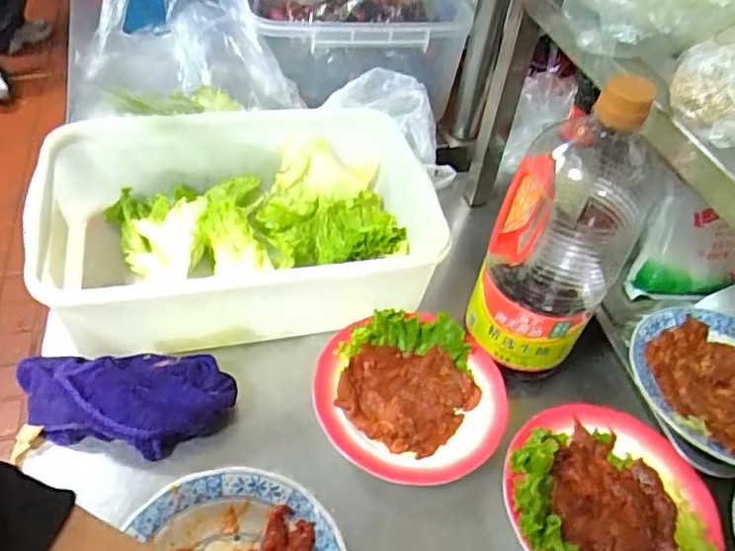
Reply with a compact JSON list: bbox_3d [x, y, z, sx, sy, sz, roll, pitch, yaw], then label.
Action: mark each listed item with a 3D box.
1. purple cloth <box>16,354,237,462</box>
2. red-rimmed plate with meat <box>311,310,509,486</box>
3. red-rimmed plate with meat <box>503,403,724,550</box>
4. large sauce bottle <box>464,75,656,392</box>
[{"bbox_3d":[-0.208,0.098,0.503,0.186,0.041,0.090,6,48,1],"label":"purple cloth"},{"bbox_3d":[0.038,0.103,0.530,0.161,0.032,0.153,1,48,-1],"label":"red-rimmed plate with meat"},{"bbox_3d":[0.197,0.178,0.483,0.167,0.038,0.169,29,53,21],"label":"red-rimmed plate with meat"},{"bbox_3d":[0.166,-0.036,0.499,0.125,0.261,0.093,-24,54,-27],"label":"large sauce bottle"}]

